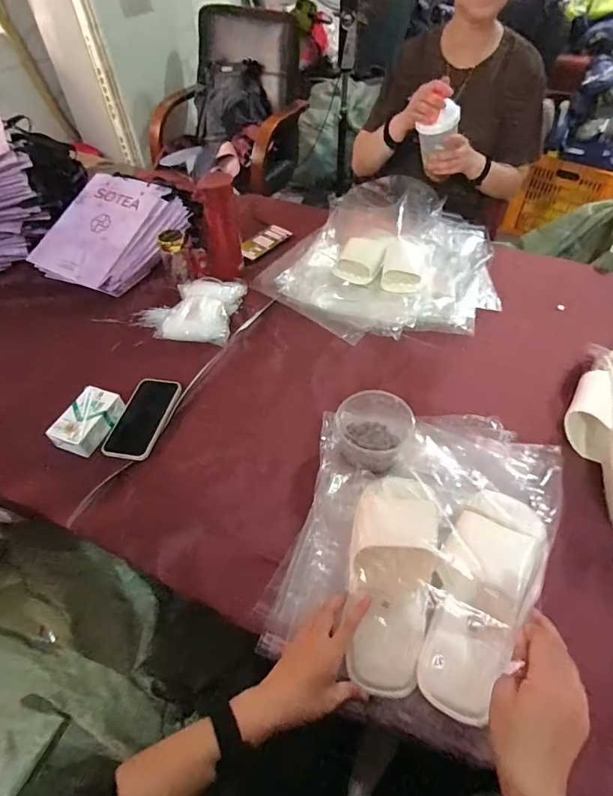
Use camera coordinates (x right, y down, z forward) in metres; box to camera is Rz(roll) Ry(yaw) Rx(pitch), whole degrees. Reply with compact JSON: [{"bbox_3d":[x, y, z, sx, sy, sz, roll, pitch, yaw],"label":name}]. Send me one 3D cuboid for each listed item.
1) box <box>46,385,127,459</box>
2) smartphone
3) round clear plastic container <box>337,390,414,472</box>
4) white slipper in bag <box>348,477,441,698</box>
[{"bbox_3d":[-0.370,0.040,0.731,0.071,0.040,0.116,16,52,14],"label":"box"},{"bbox_3d":[-0.282,0.031,0.748,0.087,0.016,0.161,8,51,8],"label":"smartphone"},{"bbox_3d":[0.104,0.056,0.674,0.112,0.082,0.112,-1,50,1],"label":"round clear plastic container"},{"bbox_3d":[0.109,0.216,0.547,0.108,0.051,0.260,8,60,9],"label":"white slipper in bag"}]

